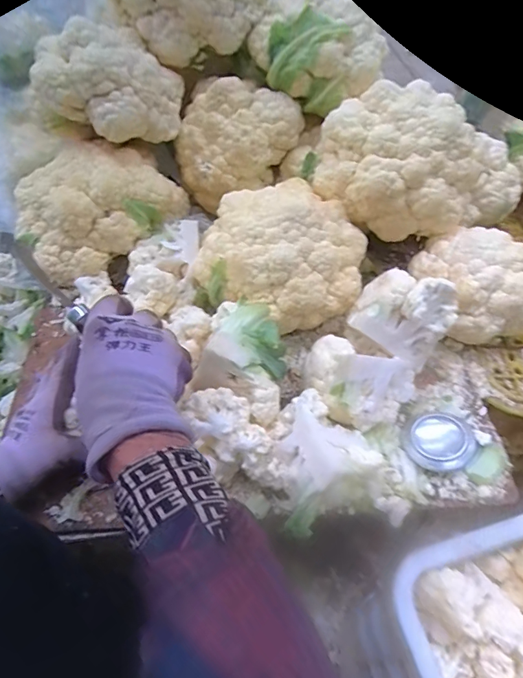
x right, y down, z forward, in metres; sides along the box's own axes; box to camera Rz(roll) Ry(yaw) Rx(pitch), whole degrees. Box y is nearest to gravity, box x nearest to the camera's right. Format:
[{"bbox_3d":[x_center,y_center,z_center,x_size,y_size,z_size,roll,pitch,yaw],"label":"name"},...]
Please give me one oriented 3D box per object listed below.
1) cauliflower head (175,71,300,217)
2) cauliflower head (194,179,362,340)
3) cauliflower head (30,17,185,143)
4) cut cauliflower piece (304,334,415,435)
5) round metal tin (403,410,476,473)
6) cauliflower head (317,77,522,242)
[{"bbox_3d":[-0.036,-0.262,0.574,0.140,0.124,0.132,1,53,-1],"label":"cauliflower head"},{"bbox_3d":[0.017,-0.099,0.475,0.151,0.085,0.165,1,53,-1],"label":"cauliflower head"},{"bbox_3d":[-0.182,-0.308,0.512,0.134,0.105,0.154,37,60,24],"label":"cauliflower head"},{"bbox_3d":[0.094,0.038,0.413,0.105,0.066,0.079,18,54,12],"label":"cut cauliflower piece"},{"bbox_3d":[0.171,0.097,0.415,0.062,0.031,0.060,1,53,-1],"label":"round metal tin"},{"bbox_3d":[0.162,-0.197,0.482,0.190,0.115,0.140,-9,53,-8],"label":"cauliflower head"}]

